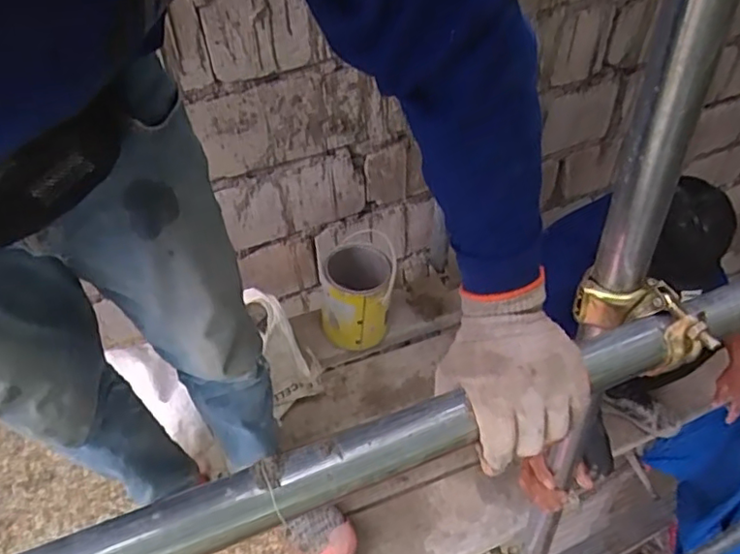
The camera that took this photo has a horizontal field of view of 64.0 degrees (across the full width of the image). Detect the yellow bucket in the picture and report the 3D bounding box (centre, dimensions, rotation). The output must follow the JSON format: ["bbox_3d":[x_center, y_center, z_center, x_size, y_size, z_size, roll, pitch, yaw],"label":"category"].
[{"bbox_3d":[-0.033,0.053,1.406,0.163,0.238,0.166,-2,46,2],"label":"yellow bucket"}]

